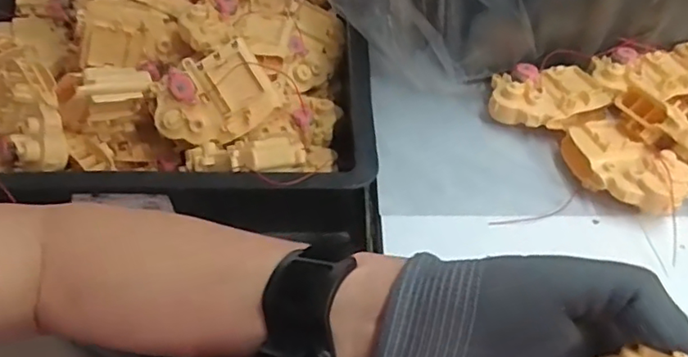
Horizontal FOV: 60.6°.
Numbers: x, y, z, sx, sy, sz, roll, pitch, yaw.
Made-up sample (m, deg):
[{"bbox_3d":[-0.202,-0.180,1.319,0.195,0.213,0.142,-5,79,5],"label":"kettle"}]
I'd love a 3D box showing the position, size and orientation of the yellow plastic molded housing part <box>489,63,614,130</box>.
[{"bbox_3d":[0.176,-0.068,0.509,0.100,0.032,0.063,-8,46,-9],"label":"yellow plastic molded housing part"}]

